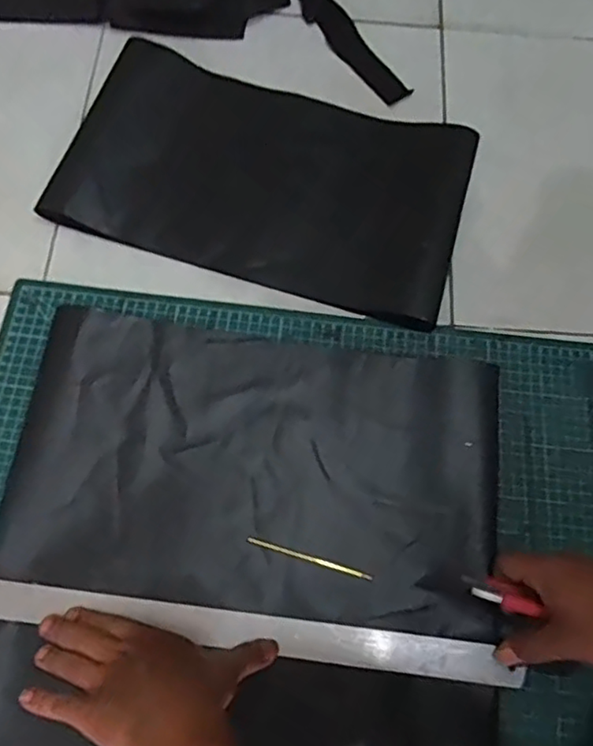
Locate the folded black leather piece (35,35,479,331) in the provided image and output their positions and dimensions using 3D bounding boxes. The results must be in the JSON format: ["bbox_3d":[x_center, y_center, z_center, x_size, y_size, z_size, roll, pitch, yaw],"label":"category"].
[{"bbox_3d":[-0.023,-0.206,0.630,0.384,0.030,0.239,17,70,4],"label":"folded black leather piece"}]

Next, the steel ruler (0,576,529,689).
[{"bbox_3d":[-0.084,0.199,0.488,0.514,0.008,0.030,8,70,0],"label":"steel ruler"}]

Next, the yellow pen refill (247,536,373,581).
[{"bbox_3d":[0.012,0.152,0.508,0.106,0.004,0.006,17,70,3],"label":"yellow pen refill"}]

